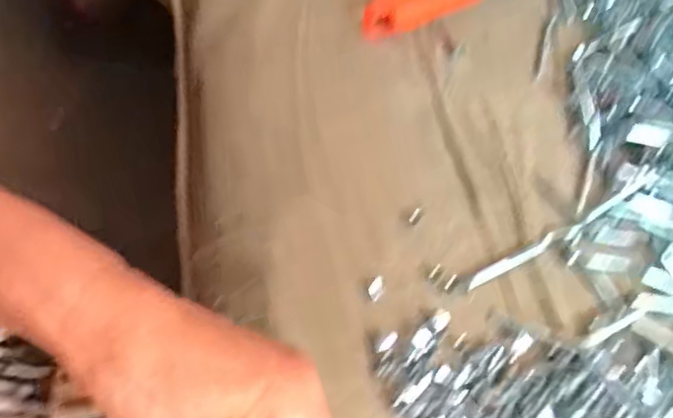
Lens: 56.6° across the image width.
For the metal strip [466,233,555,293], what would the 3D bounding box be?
[{"bbox_3d":[0.103,0.031,0.367,0.067,0.006,0.008,-25,89,-15],"label":"metal strip"}]

